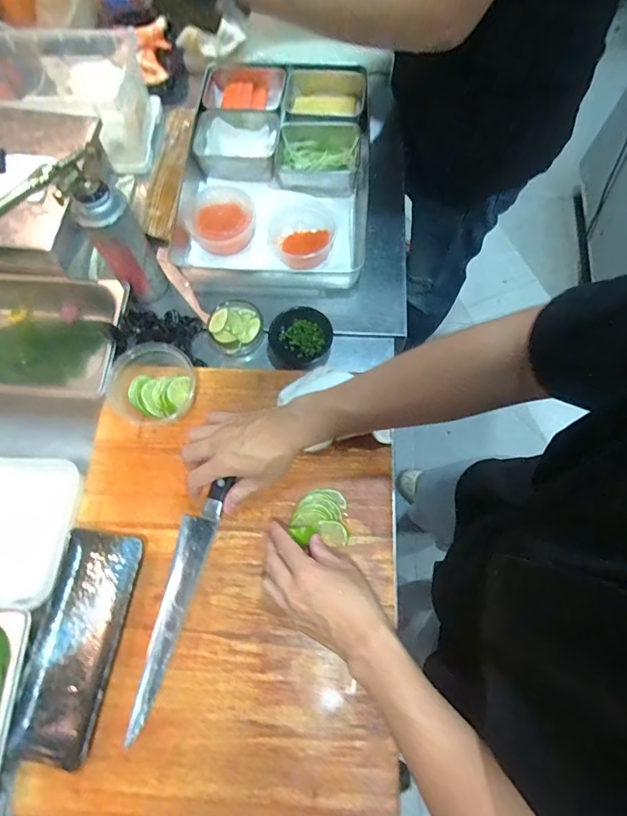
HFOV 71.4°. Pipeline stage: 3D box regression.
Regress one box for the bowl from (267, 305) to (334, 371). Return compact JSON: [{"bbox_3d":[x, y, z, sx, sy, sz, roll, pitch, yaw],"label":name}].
[{"bbox_3d":[-0.019,-0.097,0.623,0.088,0.032,0.088,0,70,0],"label":"bowl"}]

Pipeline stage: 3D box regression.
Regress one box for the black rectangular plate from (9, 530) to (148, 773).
[{"bbox_3d":[-0.255,0.244,0.468,0.089,0.025,0.213,9,70,3],"label":"black rectangular plate"}]

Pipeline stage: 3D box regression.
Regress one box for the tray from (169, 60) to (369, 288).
[{"bbox_3d":[-0.057,-0.397,0.717,0.299,0.058,0.424,3,70,2],"label":"tray"}]

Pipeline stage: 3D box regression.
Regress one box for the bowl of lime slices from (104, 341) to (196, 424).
[{"bbox_3d":[-0.203,-0.037,0.551,0.099,0.065,0.096,0,70,0],"label":"bowl of lime slices"}]

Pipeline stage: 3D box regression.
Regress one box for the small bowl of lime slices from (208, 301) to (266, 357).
[{"bbox_3d":[-0.113,-0.118,0.646,0.078,0.048,0.077,0,70,1],"label":"small bowl of lime slices"}]

